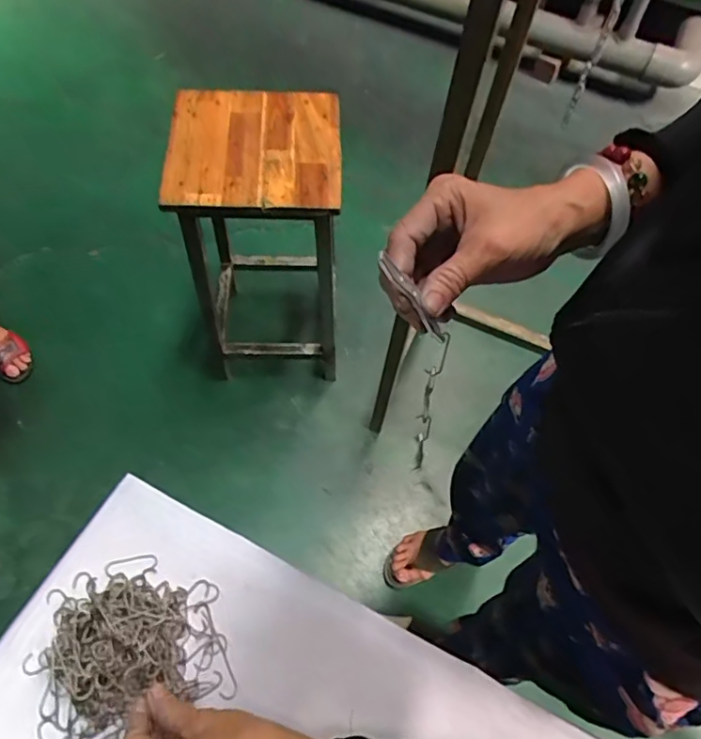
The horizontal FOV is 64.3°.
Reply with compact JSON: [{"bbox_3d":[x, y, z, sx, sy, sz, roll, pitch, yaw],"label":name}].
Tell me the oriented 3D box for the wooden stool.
[{"bbox_3d":[-0.176,-0.267,1.200,0.302,0.545,0.329,1,61,-3],"label":"wooden stool"}]

